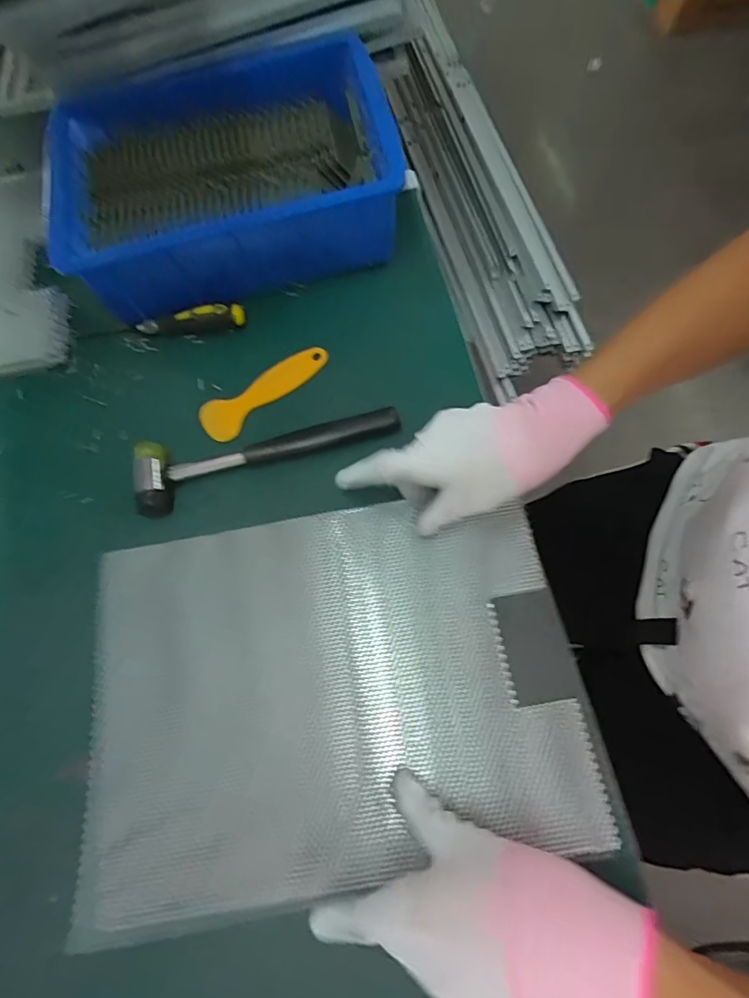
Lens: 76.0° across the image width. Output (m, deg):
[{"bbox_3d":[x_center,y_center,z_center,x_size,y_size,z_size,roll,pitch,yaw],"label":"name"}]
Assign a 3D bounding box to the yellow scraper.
[{"bbox_3d":[-0.100,-0.100,0.432,0.124,0.010,0.039,-41,72,-9],"label":"yellow scraper"}]

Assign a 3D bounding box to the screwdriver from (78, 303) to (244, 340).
[{"bbox_3d":[-0.198,-0.165,0.446,0.154,0.020,0.021,-7,70,3],"label":"screwdriver"}]

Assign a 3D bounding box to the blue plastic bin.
[{"bbox_3d":[-0.137,-0.306,0.458,0.296,0.090,0.226,-14,70,0],"label":"blue plastic bin"}]

